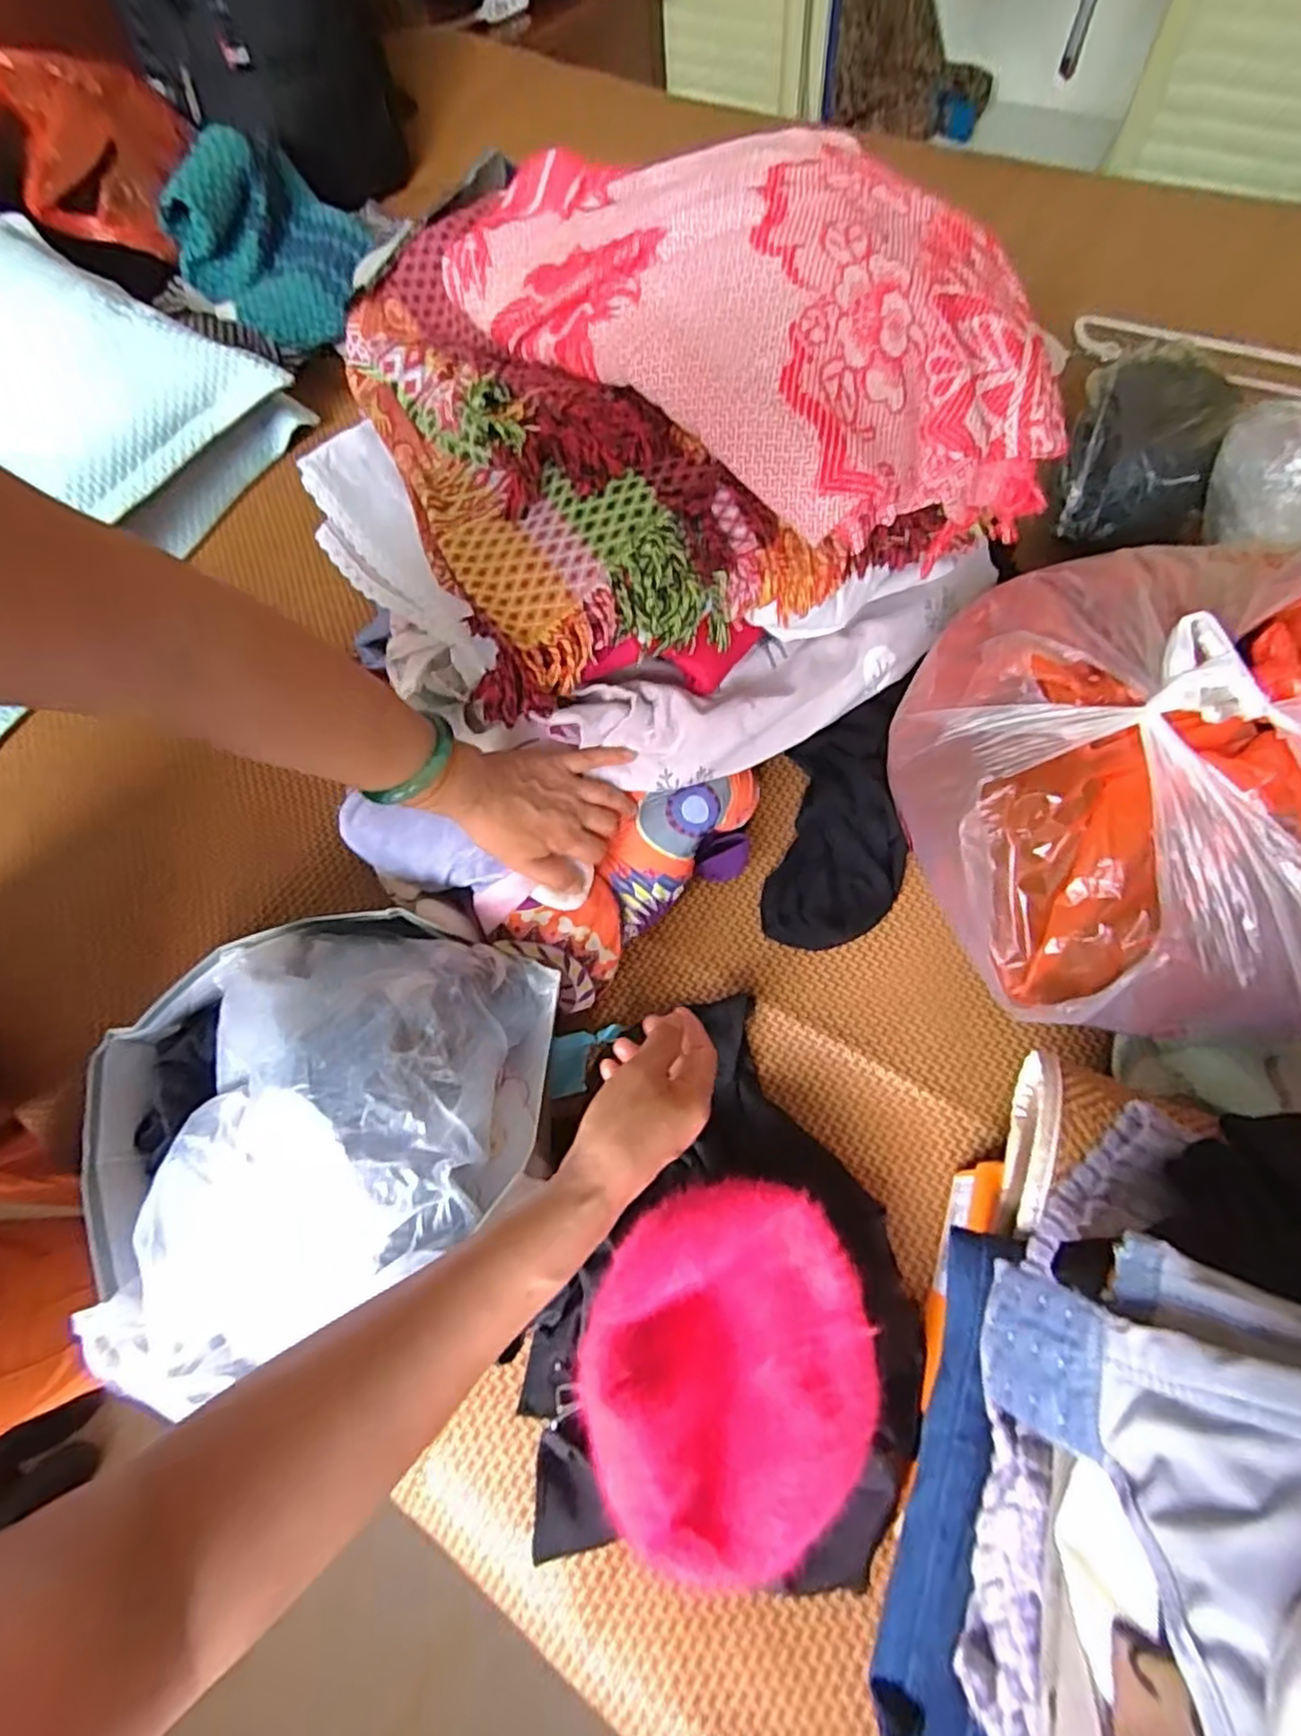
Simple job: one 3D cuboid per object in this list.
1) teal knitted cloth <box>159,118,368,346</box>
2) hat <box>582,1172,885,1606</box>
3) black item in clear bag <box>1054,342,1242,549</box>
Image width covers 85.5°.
[{"bbox_3d":[-0.521,-0.872,0.975,0.244,0.136,0.276,-41,69,-12],"label":"teal knitted cloth"},{"bbox_3d":[0.048,0.299,0.421,0.177,0.076,0.197,-7,66,3],"label":"hat"},{"bbox_3d":[0.498,-0.418,0.707,0.130,0.098,0.178,14,66,10],"label":"black item in clear bag"}]

